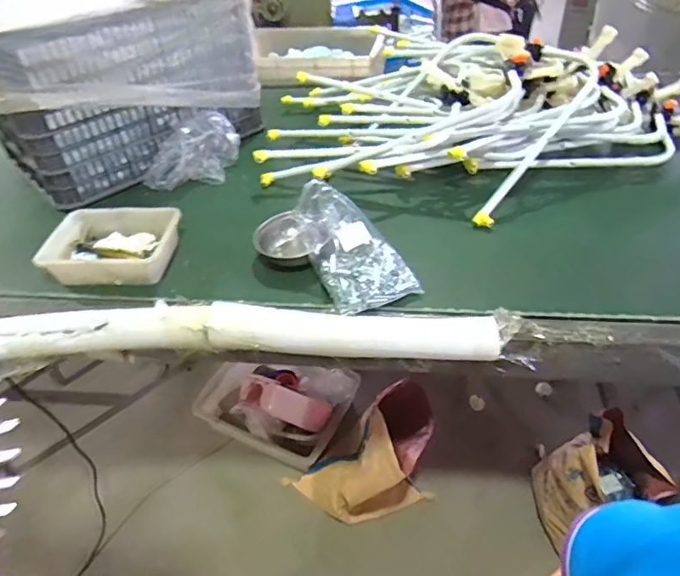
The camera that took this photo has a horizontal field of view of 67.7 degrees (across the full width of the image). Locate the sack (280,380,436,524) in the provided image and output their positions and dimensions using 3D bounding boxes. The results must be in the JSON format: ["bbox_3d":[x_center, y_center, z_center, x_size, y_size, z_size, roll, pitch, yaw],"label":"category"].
[{"bbox_3d":[0.084,0.446,1.422,0.342,0.317,0.376,32,54,33],"label":"sack"}]

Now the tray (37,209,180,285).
[{"bbox_3d":[-0.458,-0.082,1.011,0.251,0.072,0.169,-1,43,5],"label":"tray"}]

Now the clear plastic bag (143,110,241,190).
[{"bbox_3d":[-0.368,-0.332,1.261,0.246,0.148,0.102,-17,44,-13],"label":"clear plastic bag"}]

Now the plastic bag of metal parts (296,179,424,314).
[{"bbox_3d":[0.026,-0.081,0.937,0.154,0.147,0.233,-20,44,-15],"label":"plastic bag of metal parts"}]

